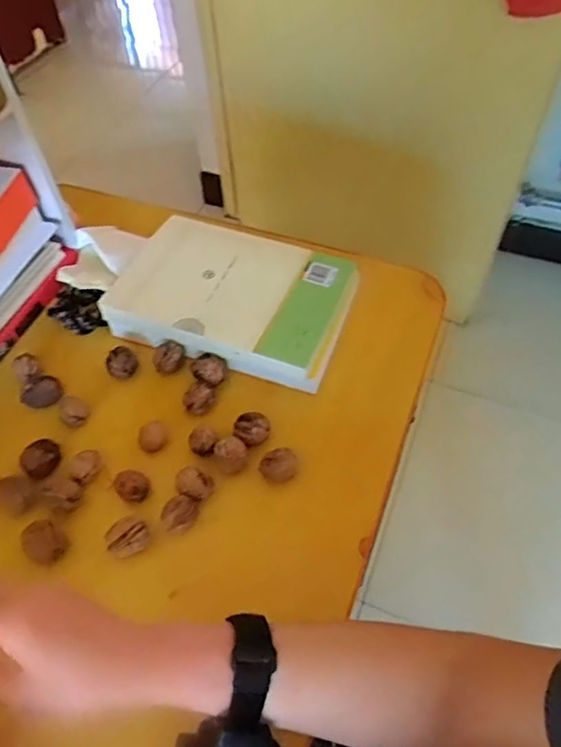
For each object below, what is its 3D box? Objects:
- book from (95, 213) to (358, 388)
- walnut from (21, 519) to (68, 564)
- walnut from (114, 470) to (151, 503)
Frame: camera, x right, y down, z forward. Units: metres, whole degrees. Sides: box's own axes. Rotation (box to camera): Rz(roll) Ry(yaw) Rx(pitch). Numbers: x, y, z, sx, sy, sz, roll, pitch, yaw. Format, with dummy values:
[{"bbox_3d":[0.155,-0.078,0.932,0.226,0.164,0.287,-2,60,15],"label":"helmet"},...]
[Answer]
[{"bbox_3d":[-0.051,-0.091,0.608,0.246,0.038,0.164,16,56,14],"label":"book"},{"bbox_3d":[-0.201,0.143,0.468,0.031,0.040,0.031,-1,54,2],"label":"walnut"},{"bbox_3d":[-0.134,0.102,0.495,0.027,0.026,0.024,11,55,10],"label":"walnut"}]

